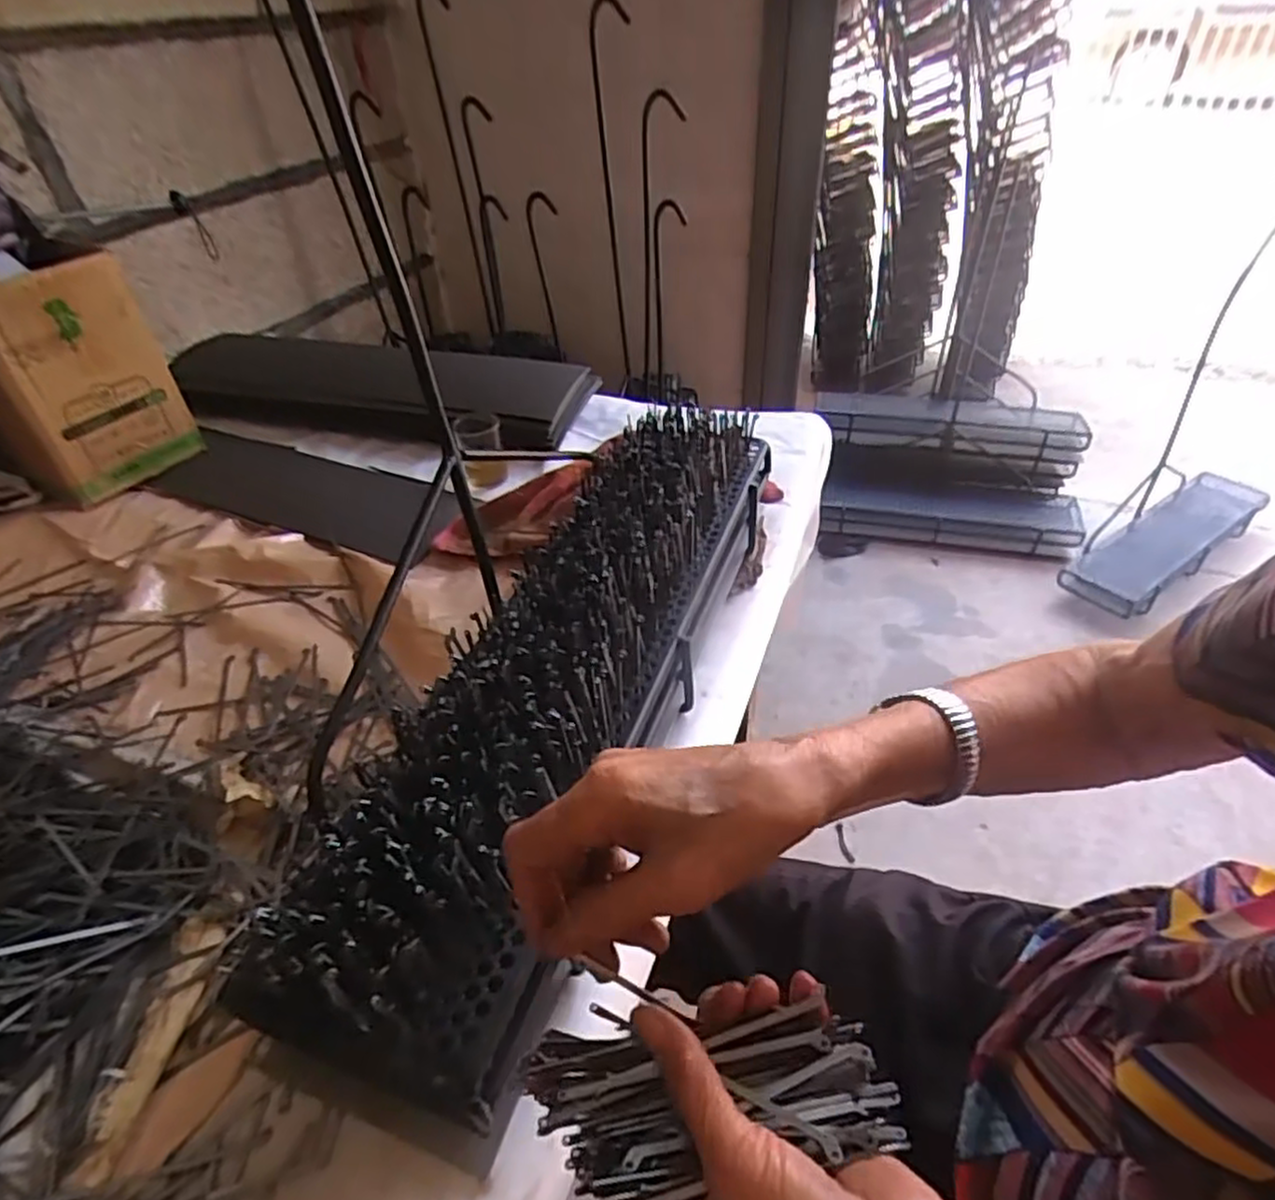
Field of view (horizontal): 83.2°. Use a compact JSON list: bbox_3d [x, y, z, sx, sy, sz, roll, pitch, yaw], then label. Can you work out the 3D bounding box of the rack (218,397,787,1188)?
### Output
[{"bbox_3d":[-0.032,0.027,0.534,0.135,0.095,0.594,12,42,17],"label":"rack"}]

